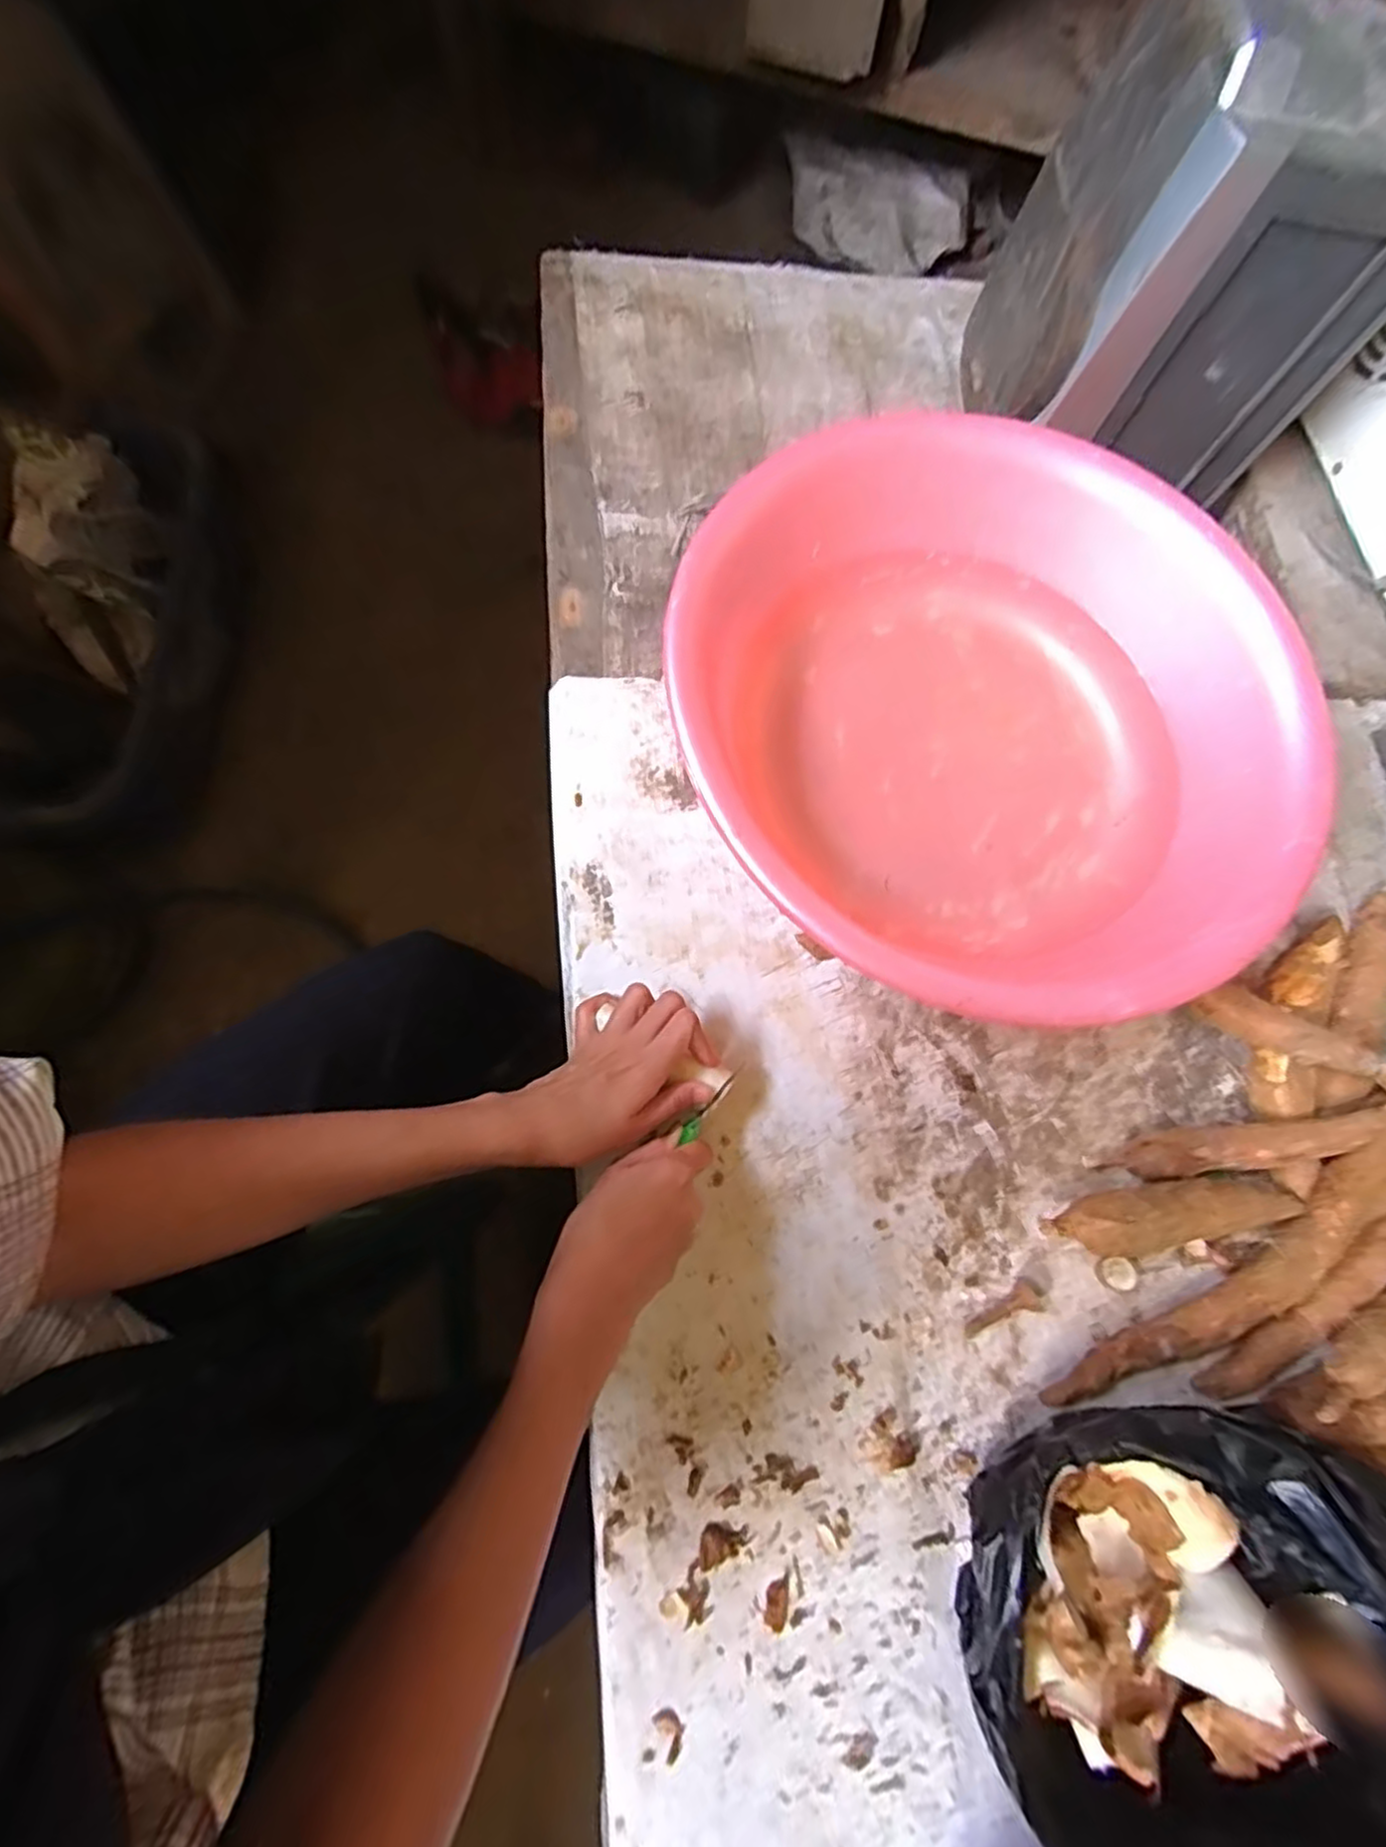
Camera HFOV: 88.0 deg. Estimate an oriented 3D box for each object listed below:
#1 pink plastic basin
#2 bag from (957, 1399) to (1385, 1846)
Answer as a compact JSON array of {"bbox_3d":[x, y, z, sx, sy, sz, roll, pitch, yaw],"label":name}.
[{"bbox_3d":[0.192,-0.138,0.490,0.386,0.104,0.415,-14,76,-5],"label":"pink plastic basin"},{"bbox_3d":[0.279,0.367,0.350,0.280,0.112,0.209,18,73,-1],"label":"bag"}]

